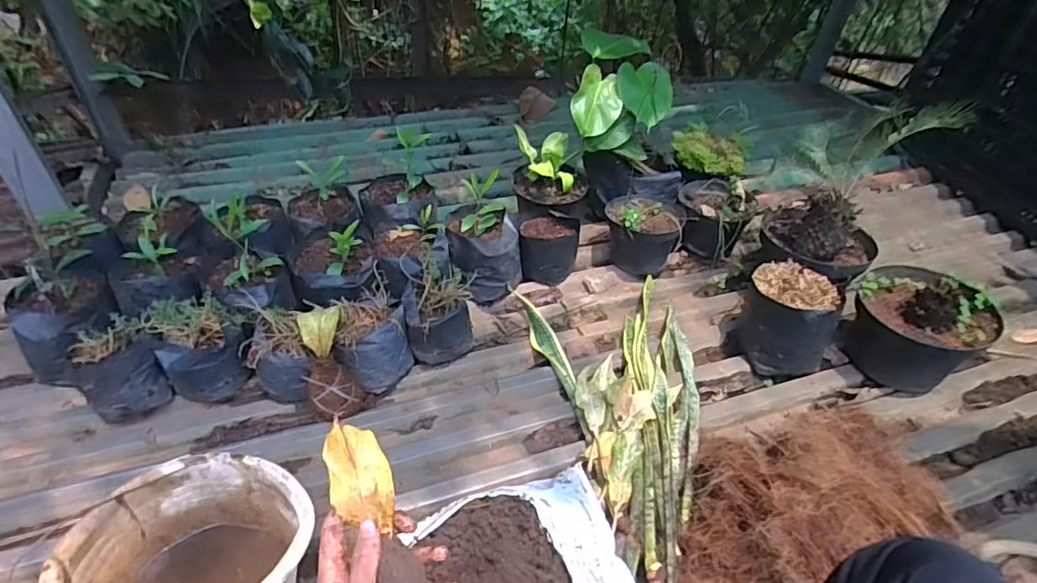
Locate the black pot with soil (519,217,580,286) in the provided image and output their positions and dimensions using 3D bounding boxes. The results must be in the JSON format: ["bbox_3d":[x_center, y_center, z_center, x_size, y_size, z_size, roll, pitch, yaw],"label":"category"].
[{"bbox_3d":[0.064,-0.092,1.205,0.121,0.108,0.102,4,42,0],"label":"black pot with soil"}]

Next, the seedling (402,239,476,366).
[{"bbox_3d":[-0.147,0.026,1.033,0.129,0.143,0.156,-10,44,-15],"label":"seedling"}]

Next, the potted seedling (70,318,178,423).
[{"bbox_3d":[-0.638,0.135,0.902,0.095,0.141,0.115,35,50,30],"label":"potted seedling"}]

